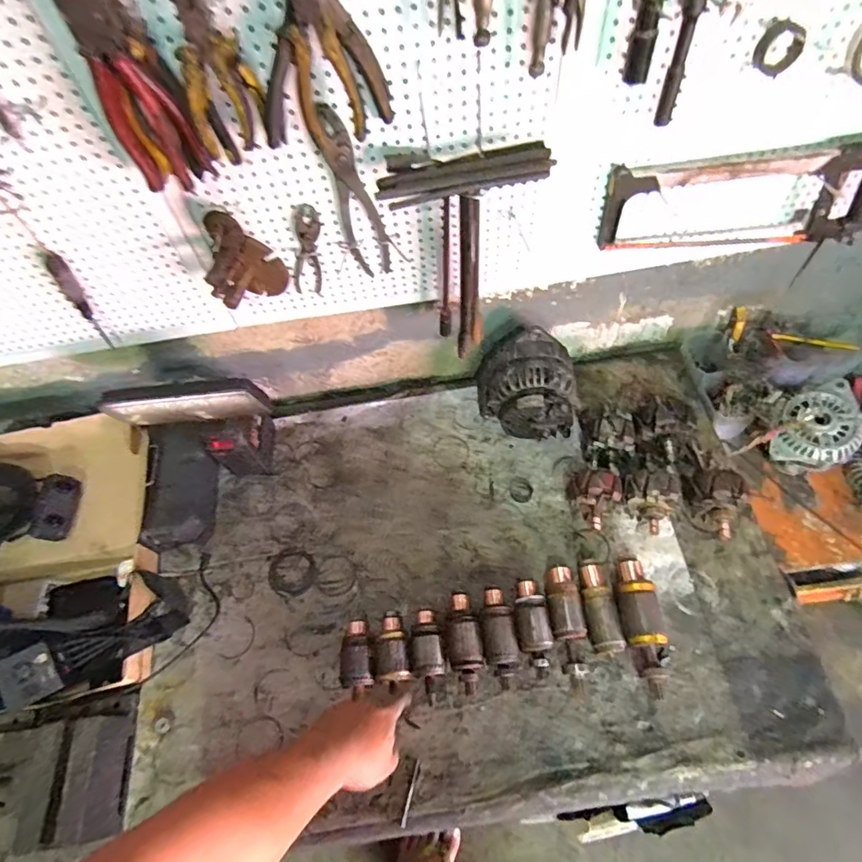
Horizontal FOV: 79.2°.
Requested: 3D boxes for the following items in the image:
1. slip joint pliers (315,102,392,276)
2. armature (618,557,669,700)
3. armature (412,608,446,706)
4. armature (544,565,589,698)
[{"bbox_3d":[-0.092,-0.287,0.665,0.055,0.241,0.034,-7,59,0],"label":"slip joint pliers"},{"bbox_3d":[0.326,0.294,0.795,0.070,0.052,0.199,-2,60,3],"label":"armature"},{"bbox_3d":[-0.004,0.341,0.797,0.048,0.041,0.133,-9,59,-1],"label":"armature"},{"bbox_3d":[0.212,0.302,0.800,0.048,0.048,0.181,-4,60,2],"label":"armature"}]

